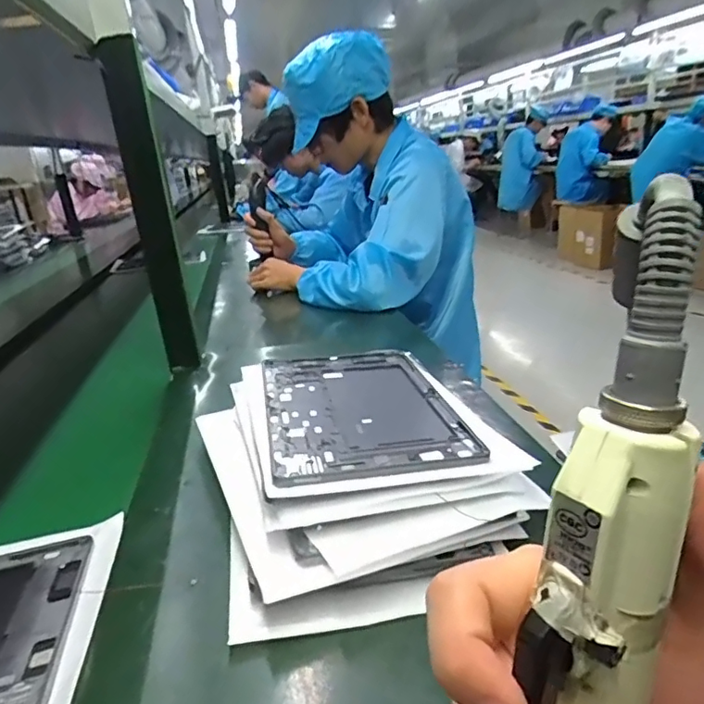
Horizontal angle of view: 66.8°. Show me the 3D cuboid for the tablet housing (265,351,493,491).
[{"bbox_3d":[0.003,0.049,0.518,0.168,0.006,0.271,-4,19,-9],"label":"tablet housing"}]

